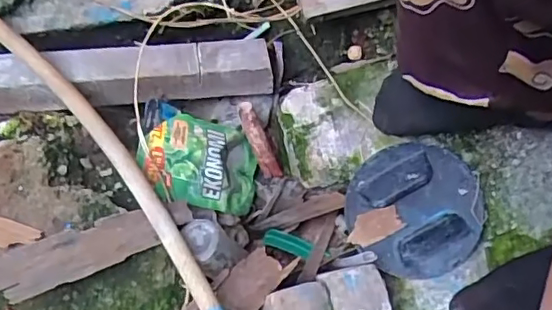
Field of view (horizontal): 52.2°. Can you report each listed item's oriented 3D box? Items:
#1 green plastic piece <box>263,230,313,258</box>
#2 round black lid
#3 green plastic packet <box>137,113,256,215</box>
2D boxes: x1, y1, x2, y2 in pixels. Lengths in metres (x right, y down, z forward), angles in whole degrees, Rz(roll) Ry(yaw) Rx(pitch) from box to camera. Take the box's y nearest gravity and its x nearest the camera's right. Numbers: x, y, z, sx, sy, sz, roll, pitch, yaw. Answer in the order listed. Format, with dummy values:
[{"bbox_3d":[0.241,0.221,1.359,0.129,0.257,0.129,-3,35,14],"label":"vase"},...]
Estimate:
[{"bbox_3d":[0.014,0.111,0.707,0.062,0.014,0.020,16,79,15],"label":"green plastic piece"},{"bbox_3d":[0.146,0.057,0.592,0.136,0.020,0.136,0,79,-1],"label":"round black lid"},{"bbox_3d":[-0.081,0.010,0.632,0.150,0.029,0.097,13,77,-32],"label":"green plastic packet"}]

